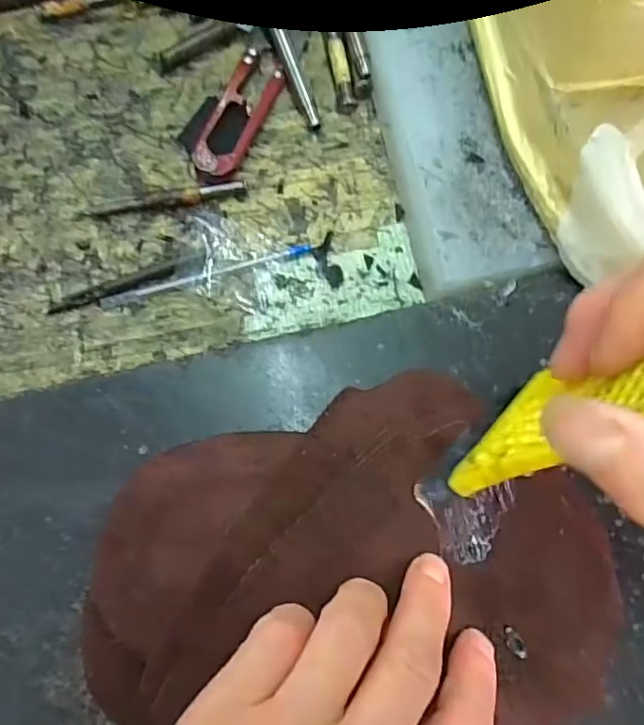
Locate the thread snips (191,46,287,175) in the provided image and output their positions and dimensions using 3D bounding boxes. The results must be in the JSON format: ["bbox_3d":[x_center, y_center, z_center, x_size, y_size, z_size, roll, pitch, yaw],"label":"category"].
[{"bbox_3d":[-0.041,-0.123,0.279,0.022,0.011,0.071,23,76,1],"label":"thread snips"}]

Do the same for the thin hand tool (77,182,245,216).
[{"bbox_3d":[-0.073,-0.077,0.266,0.073,0.011,0.006,-11,78,-8],"label":"thin hand tool"}]

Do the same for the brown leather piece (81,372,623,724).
[{"bbox_3d":[0.009,0.079,0.201,0.178,0.013,0.127,-16,80,-4],"label":"brown leather piece"}]

